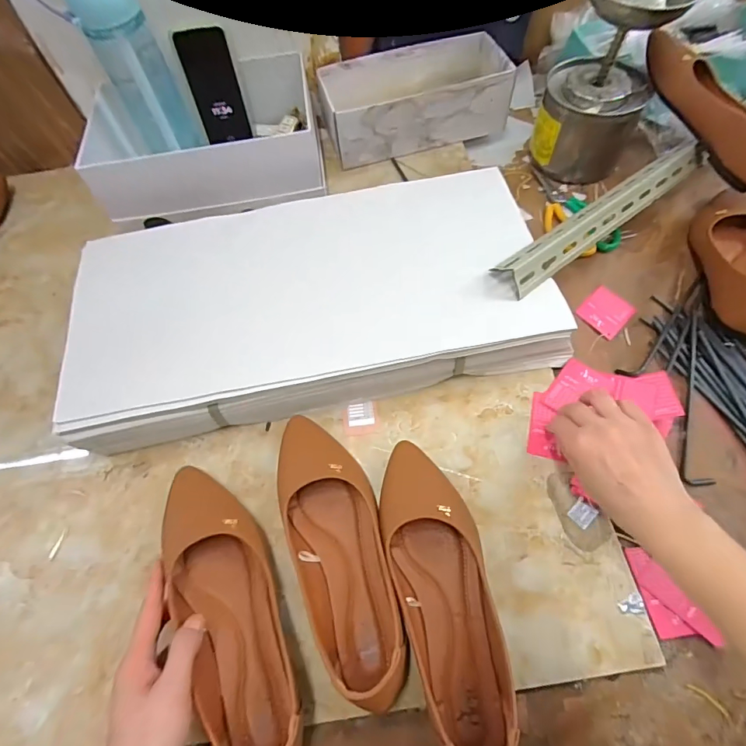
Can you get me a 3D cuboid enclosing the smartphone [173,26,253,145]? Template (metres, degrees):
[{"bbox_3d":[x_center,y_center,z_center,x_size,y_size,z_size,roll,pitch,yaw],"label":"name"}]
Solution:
[{"bbox_3d":[-0.235,-0.423,0.648,0.069,0.146,0.004,-11,50,-4],"label":"smartphone"}]

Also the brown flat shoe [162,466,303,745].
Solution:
[{"bbox_3d":[-0.125,0.207,0.380,0.072,0.044,0.252,-23,70,-7],"label":"brown flat shoe"}]

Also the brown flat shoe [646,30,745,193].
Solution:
[{"bbox_3d":[0.438,-0.347,0.570,0.067,0.079,0.244,-20,62,-7],"label":"brown flat shoe"}]

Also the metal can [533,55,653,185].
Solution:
[{"bbox_3d":[0.314,-0.378,0.637,0.130,0.110,0.130,-1,65,3],"label":"metal can"}]

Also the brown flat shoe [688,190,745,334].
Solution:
[{"bbox_3d":[0.473,-0.152,0.555,0.104,0.056,0.250,18,55,11],"label":"brown flat shoe"}]

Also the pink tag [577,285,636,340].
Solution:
[{"bbox_3d":[0.298,-0.078,0.553,0.071,0.004,0.054,-40,77,-23],"label":"pink tag"}]

